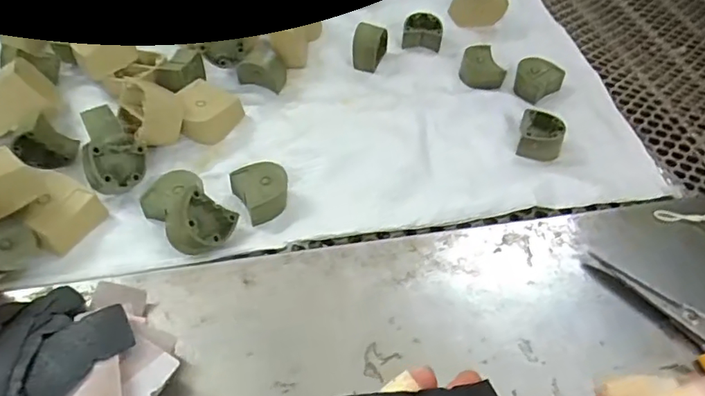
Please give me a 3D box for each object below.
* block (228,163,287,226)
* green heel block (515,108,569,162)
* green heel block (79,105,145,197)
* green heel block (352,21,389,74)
[{"bbox_3d":[-0.074,-0.008,0.434,0.039,0.022,0.048,-23,54,-24],"label":"block"},{"bbox_3d":[0.181,-0.061,0.499,0.039,0.024,0.045,13,48,6],"label":"green heel block"},{"bbox_3d":[-0.202,-0.039,0.442,0.045,0.038,0.074,-17,52,-20],"label":"green heel block"},{"bbox_3d":[0.019,-0.169,0.564,0.027,0.038,0.043,20,49,12],"label":"green heel block"}]

